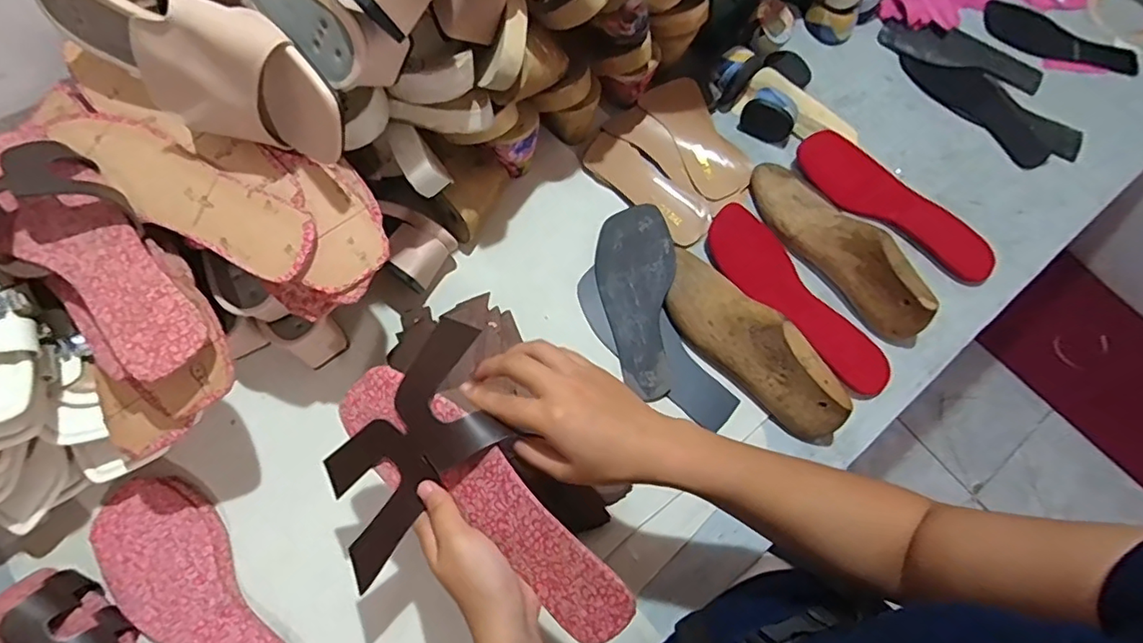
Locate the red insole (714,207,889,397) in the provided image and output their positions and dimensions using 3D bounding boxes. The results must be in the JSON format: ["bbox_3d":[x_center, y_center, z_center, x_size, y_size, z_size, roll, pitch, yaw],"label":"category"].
[{"bbox_3d":[0.233,-0.023,0.596,0.076,0.010,0.240,-34,74,-13],"label":"red insole"}]

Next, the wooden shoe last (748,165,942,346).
[{"bbox_3d":[0.290,-0.093,0.597,0.074,0.069,0.240,-39,76,-15],"label":"wooden shoe last"}]

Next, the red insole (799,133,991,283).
[{"bbox_3d":[0.371,-0.133,0.651,0.244,0.017,0.085,41,73,12],"label":"red insole"}]

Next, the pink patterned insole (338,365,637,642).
[{"bbox_3d":[-0.059,0.115,0.377,0.240,0.005,0.069,39,110,11],"label":"pink patterned insole"}]

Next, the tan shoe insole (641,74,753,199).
[{"bbox_3d":[0.148,-0.215,0.658,0.067,0.037,0.155,-34,87,-13],"label":"tan shoe insole"}]

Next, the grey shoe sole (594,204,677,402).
[{"bbox_3d":[0.064,-0.024,0.577,0.078,0.037,0.189,5,70,0],"label":"grey shoe sole"}]

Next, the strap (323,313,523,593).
[{"bbox_3d":[-0.113,0.091,0.393,0.098,0.015,0.195,34,104,10],"label":"strap"}]

